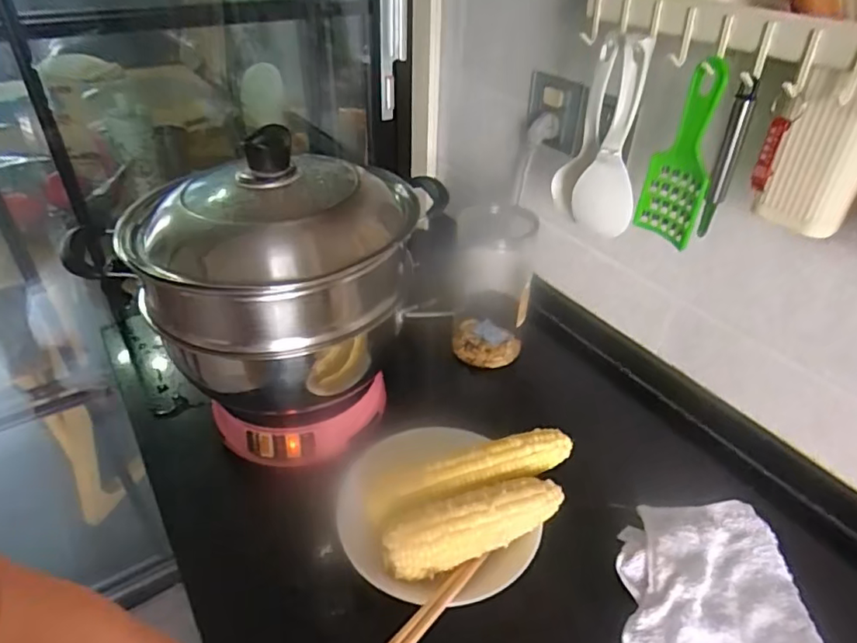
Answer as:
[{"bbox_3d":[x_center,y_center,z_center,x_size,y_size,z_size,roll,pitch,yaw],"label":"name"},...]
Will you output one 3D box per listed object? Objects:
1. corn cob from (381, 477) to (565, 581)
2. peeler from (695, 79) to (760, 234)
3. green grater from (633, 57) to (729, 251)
[{"bbox_3d":[0.043,0.184,0.521,0.167,0.036,0.048,-12,39,-17],"label":"corn cob"},{"bbox_3d":[0.257,-0.136,0.493,0.017,0.134,0.015,16,39,18],"label":"peeler"},{"bbox_3d":[0.235,-0.149,0.519,0.015,0.162,0.063,-17,42,-25],"label":"green grater"}]

